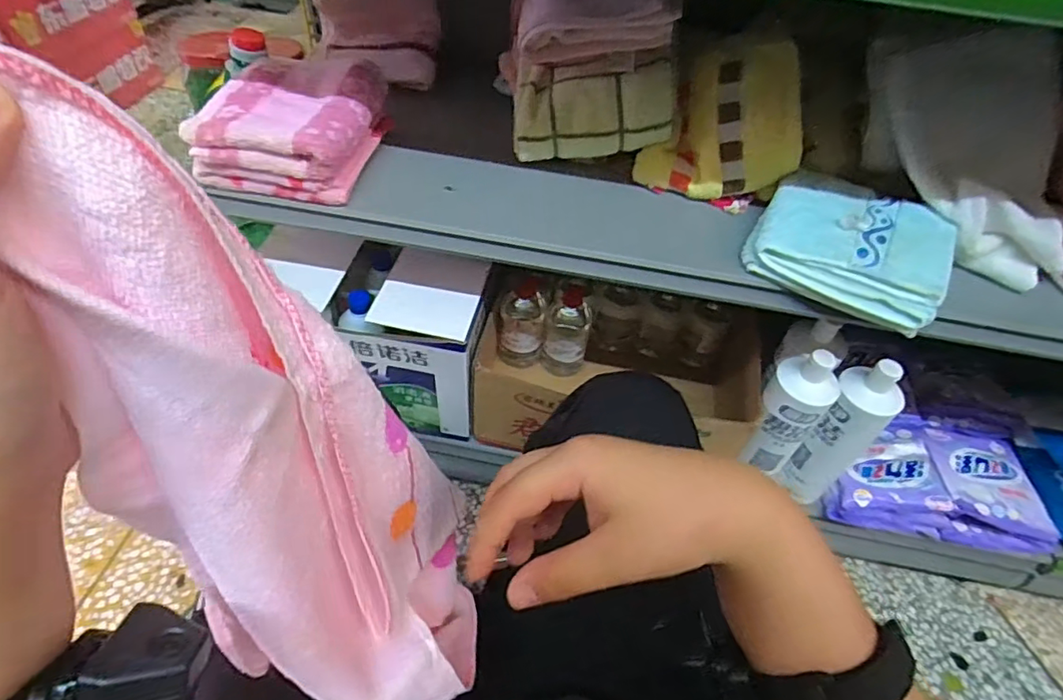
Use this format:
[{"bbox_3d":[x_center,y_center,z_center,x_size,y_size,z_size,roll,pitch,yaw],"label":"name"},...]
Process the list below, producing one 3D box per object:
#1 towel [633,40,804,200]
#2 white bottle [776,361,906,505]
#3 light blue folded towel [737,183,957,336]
[{"bbox_3d":[0.221,-0.246,0.620,0.134,0.147,0.032,5,18,31],"label":"towel"},{"bbox_3d":[0.400,0.111,0.745,0.070,0.256,0.077,-32,60,-27],"label":"white bottle"},{"bbox_3d":[0.328,-0.110,0.586,0.182,0.039,0.158,27,53,17],"label":"light blue folded towel"}]

